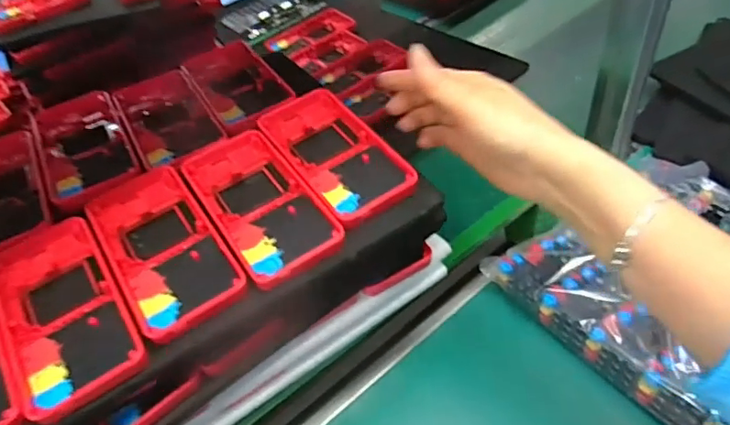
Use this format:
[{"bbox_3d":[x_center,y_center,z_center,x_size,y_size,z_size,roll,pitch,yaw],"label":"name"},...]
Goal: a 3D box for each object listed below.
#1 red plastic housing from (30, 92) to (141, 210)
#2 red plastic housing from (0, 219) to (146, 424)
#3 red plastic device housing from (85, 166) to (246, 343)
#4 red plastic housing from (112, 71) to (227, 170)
[{"bbox_3d":[-0.216,-0.050,0.413,0.061,0.026,0.121,-23,43,-20],"label":"red plastic housing"},{"bbox_3d":[-0.177,0.055,0.312,0.062,0.023,0.130,-27,45,-23],"label":"red plastic housing"},{"bbox_3d":[-0.130,0.017,0.336,0.061,0.025,0.133,-26,44,-22],"label":"red plastic device housing"},{"bbox_3d":[-0.153,-0.074,0.419,0.062,0.021,0.109,-23,43,-20],"label":"red plastic housing"}]

